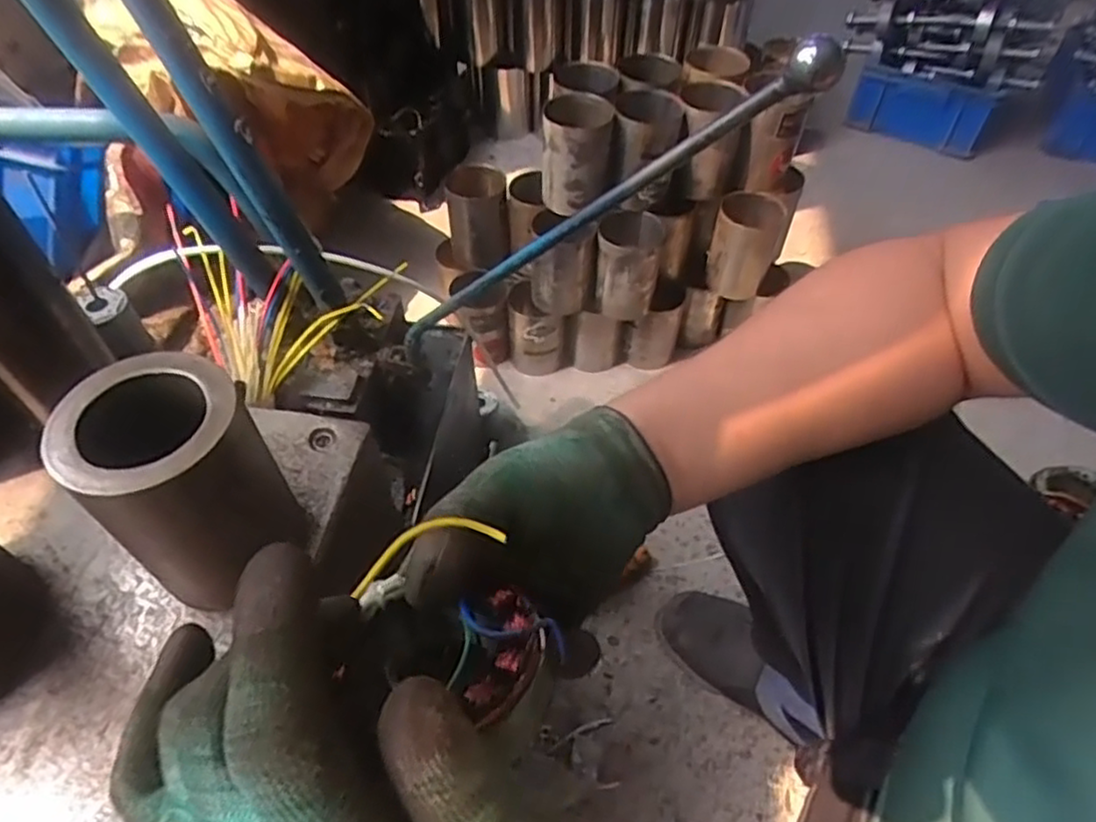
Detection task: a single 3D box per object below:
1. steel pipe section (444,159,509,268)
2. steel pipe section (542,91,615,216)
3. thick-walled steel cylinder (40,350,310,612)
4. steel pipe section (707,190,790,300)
[{"bbox_3d":[-0.110,-0.297,1.064,0.094,0.132,0.081,-4,51,-3],"label":"steel pipe section"},{"bbox_3d":[0.039,-0.352,0.944,0.093,0.125,0.104,1,51,1],"label":"steel pipe section"},{"bbox_3d":[-0.195,0.042,0.386,0.085,0.130,0.090,0,51,0],"label":"thick-walled steel cylinder"},{"bbox_3d":[0.293,-0.239,1.024,0.101,0.135,0.083,16,53,12],"label":"steel pipe section"}]

